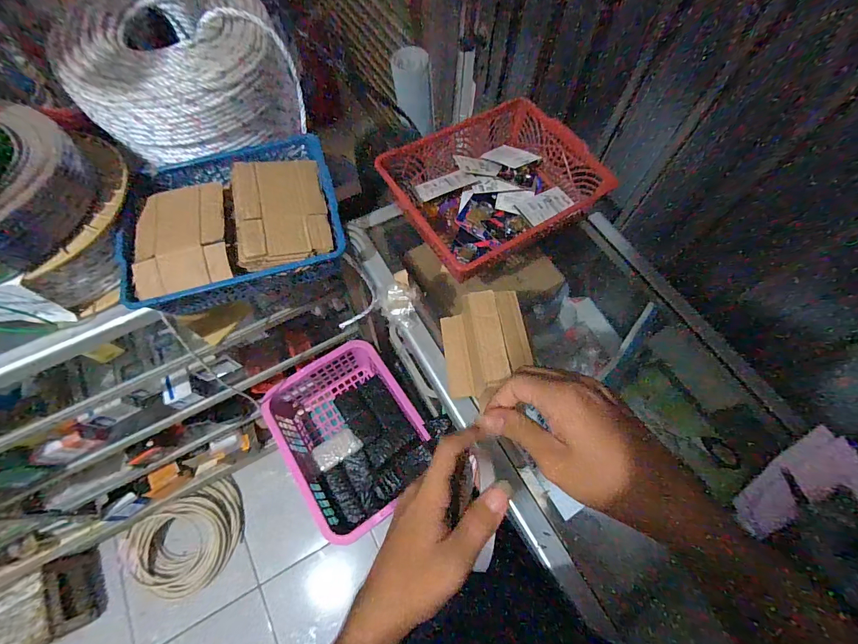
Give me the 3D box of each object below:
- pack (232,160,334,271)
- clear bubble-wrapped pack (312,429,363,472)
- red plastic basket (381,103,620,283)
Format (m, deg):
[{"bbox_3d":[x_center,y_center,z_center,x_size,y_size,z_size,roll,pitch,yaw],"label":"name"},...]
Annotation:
[{"bbox_3d":[-0.222,-0.173,0.550,0.127,0.037,0.187,-15,66,-8],"label":"pack"},{"bbox_3d":[-0.237,0.326,0.950,0.117,0.015,0.066,-29,68,-14],"label":"clear bubble-wrapped pack"},{"bbox_3d":[0.104,-0.211,0.582,0.284,0.078,0.215,-32,69,-15],"label":"red plastic basket"}]

